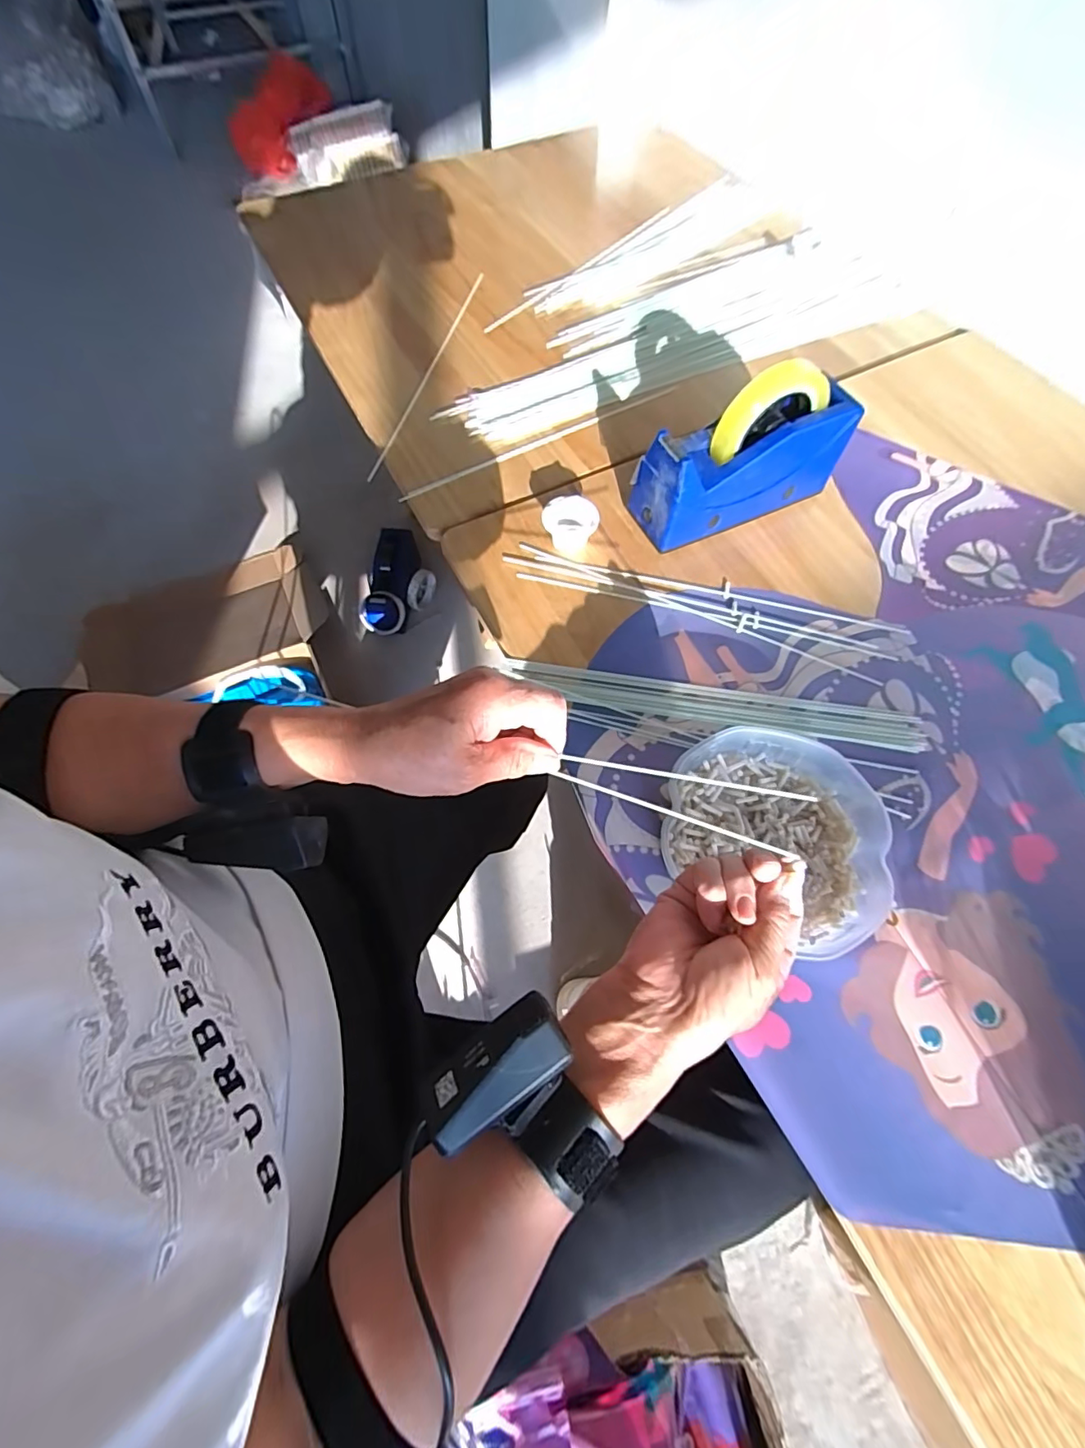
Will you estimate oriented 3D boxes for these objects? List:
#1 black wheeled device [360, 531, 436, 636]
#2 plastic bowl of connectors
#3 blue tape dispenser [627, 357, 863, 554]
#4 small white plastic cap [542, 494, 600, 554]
[{"bbox_3d":[-0.286,-0.294,1.081,0.127,0.079,0.213,9,65,2],"label":"black wheeled device"},{"bbox_3d":[0.171,0.081,0.391,0.162,0.044,0.156,16,67,6],"label":"plastic bowl of connectors"},{"bbox_3d":[0.193,-0.257,0.499,0.202,0.130,0.070,-25,69,-11],"label":"blue tape dispenser"},{"bbox_3d":[0.028,-0.198,0.525,0.053,0.033,0.046,12,66,5],"label":"small white plastic cap"}]

